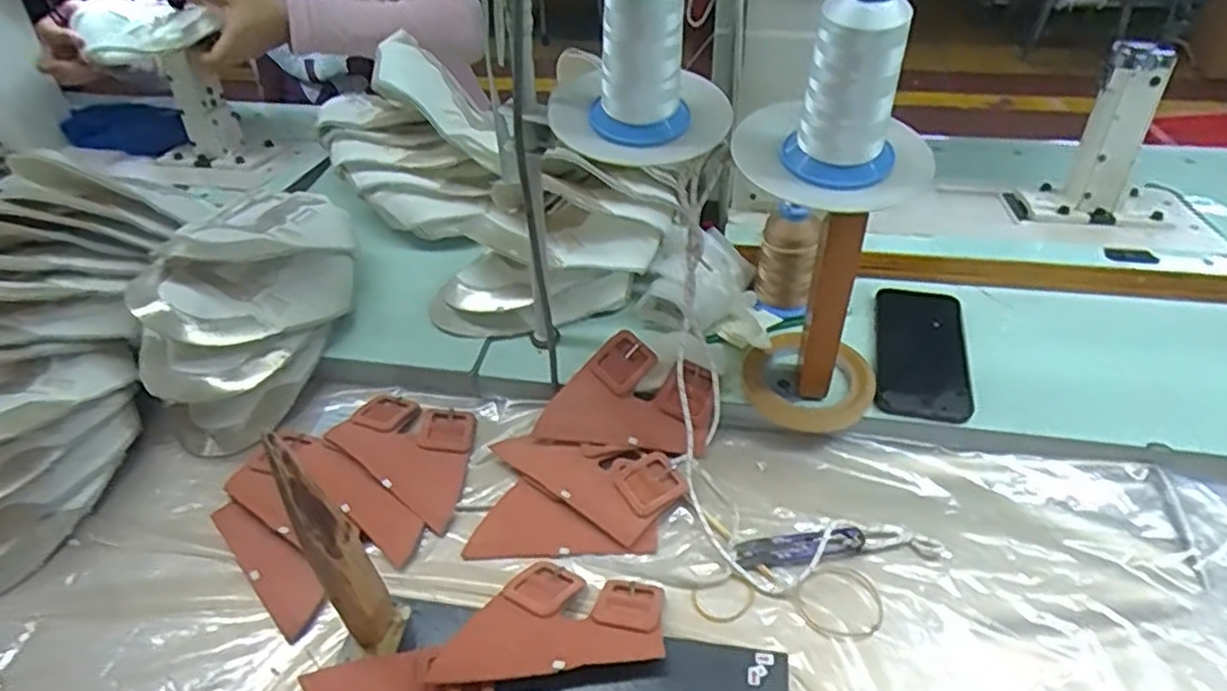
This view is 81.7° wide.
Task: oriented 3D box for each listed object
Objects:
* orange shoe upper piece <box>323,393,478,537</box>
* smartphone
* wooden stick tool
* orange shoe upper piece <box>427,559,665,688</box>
[{"bbox_3d":[-0.174,0.088,0.637,0.147,0.021,0.098,27,53,28],"label":"orange shoe upper piece"},{"bbox_3d":[0.289,0.004,0.668,0.078,0.007,0.157,7,49,15],"label":"smartphone"},{"bbox_3d":[-0.169,0.134,0.441,0.023,0.220,0.035,24,52,26],"label":"wooden stick tool"},{"bbox_3d":[-0.044,0.192,0.504,0.152,0.012,0.096,-2,25,-3],"label":"orange shoe upper piece"}]

